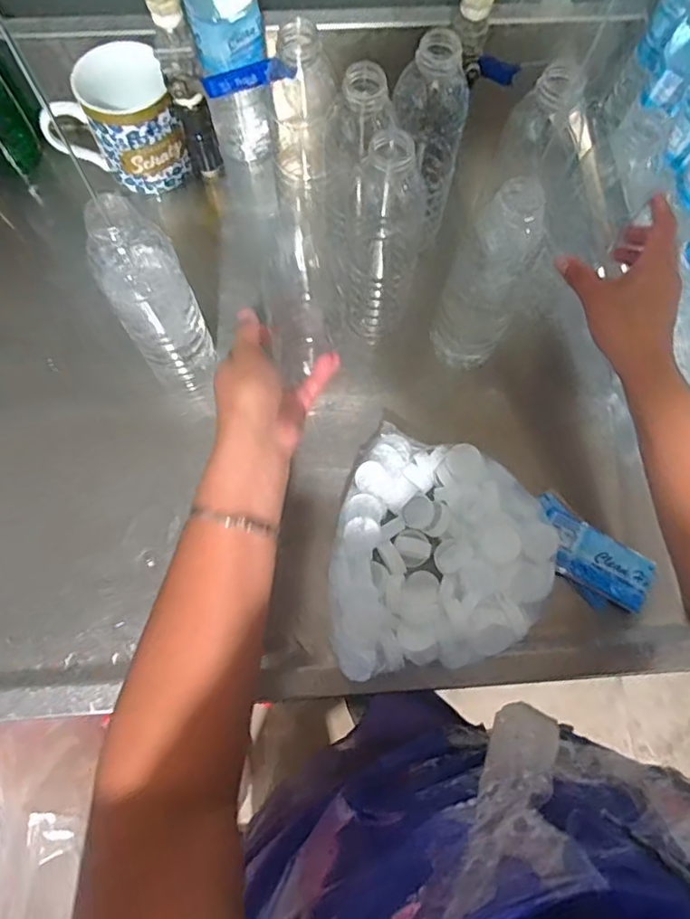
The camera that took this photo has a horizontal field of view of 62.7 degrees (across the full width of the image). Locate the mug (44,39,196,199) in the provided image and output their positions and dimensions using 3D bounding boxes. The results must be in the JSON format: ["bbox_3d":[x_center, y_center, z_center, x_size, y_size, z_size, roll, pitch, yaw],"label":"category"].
[{"bbox_3d":[-0.220,-0.321,0.548,0.118,0.110,0.076,-24,75,-9],"label":"mug"}]

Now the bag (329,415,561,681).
[{"bbox_3d":[0.078,0.068,0.473,0.189,0.053,0.200,-7,73,-4],"label":"bag"}]

